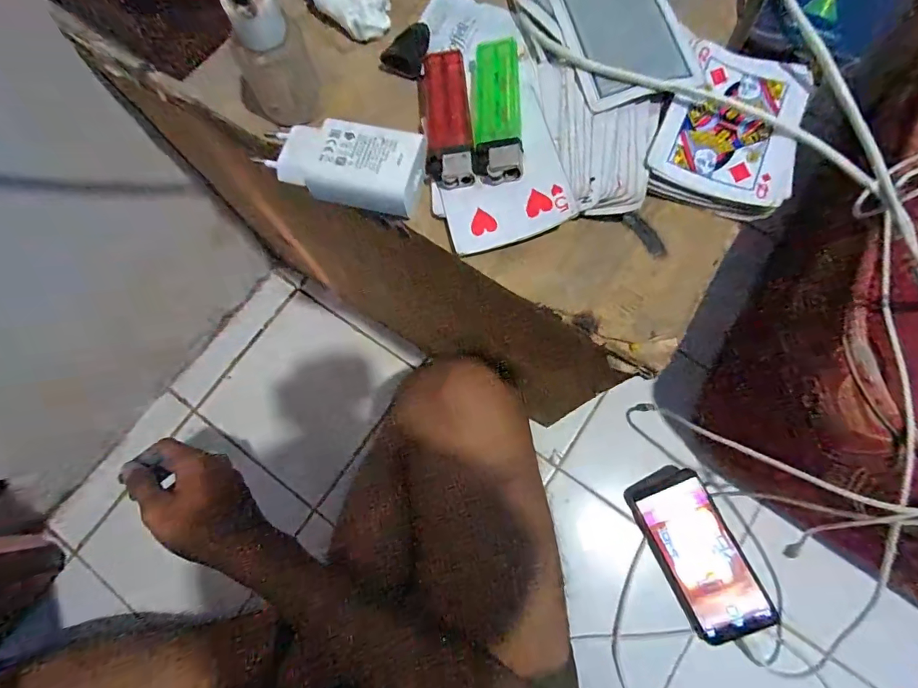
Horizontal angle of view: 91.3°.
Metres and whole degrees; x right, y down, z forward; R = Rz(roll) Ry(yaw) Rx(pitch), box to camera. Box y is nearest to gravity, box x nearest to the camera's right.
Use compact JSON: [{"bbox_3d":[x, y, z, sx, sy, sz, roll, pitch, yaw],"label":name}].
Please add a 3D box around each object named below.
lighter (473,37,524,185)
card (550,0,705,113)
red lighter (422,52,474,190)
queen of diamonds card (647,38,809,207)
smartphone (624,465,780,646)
[{"bbox_3d":[0.020,-0.123,0.231,0.024,0.008,0.080,0,74,4],"label":"lighter"},{"bbox_3d":[0.088,-0.169,0.243,0.062,0.004,0.087,-14,73,-1],"label":"card"},{"bbox_3d":[-0.006,-0.119,0.236,0.023,0.012,0.077,-4,74,3],"label":"red lighter"},{"bbox_3d":[0.139,-0.113,0.227,0.063,0.005,0.087,22,75,8],"label":"queen of diamonds card"},{"bbox_3d":[0.250,0.219,0.473,0.080,0.011,0.169,-29,73,13],"label":"smartphone"}]

